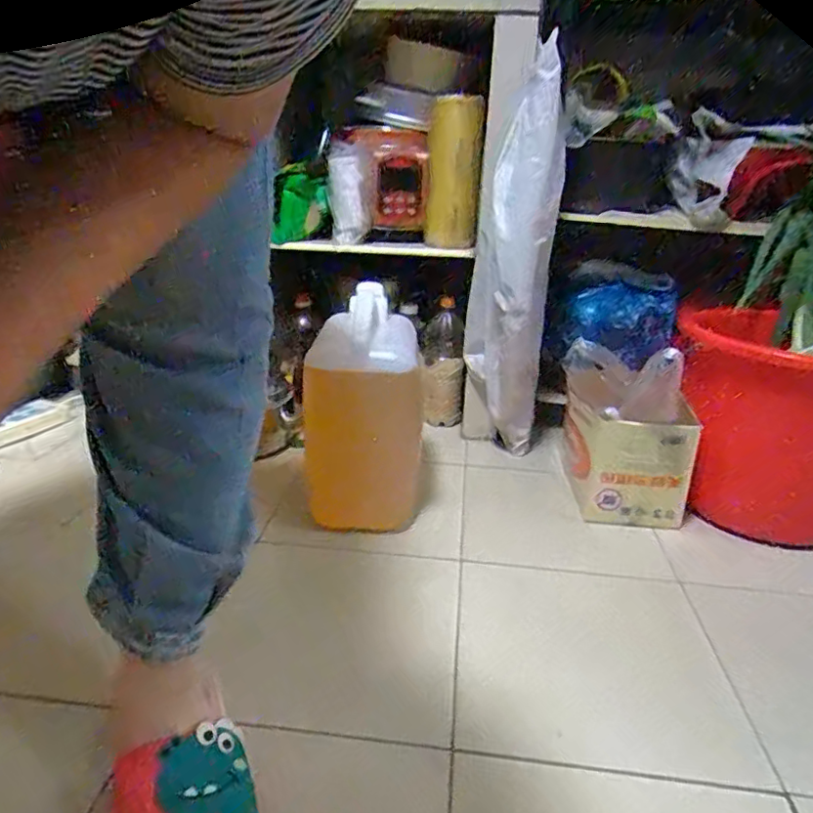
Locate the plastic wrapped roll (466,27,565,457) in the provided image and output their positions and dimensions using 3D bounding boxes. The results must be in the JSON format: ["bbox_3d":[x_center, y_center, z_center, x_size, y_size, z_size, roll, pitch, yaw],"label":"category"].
[{"bbox_3d":[0.185,-0.236,1.032,0.133,0.631,0.137,4,21,5],"label":"plastic wrapped roll"}]

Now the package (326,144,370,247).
[{"bbox_3d":[-0.110,-0.408,1.130,0.081,0.169,0.053,-1,21,-9],"label":"package"}]

